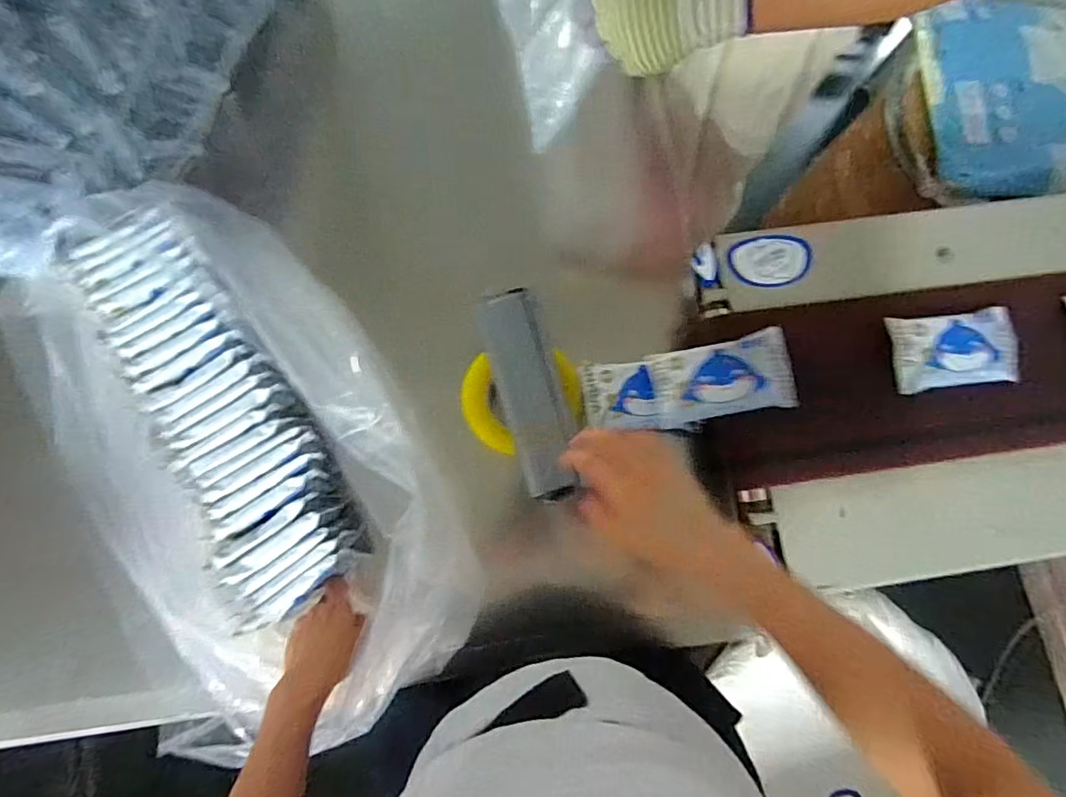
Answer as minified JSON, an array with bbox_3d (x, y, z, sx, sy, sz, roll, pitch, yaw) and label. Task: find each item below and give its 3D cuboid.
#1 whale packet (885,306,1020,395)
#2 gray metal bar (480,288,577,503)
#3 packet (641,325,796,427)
[{"bbox_3d":[0.483,-0.055,0.615,0.143,0.027,0.085,-5,83,-2],"label":"whale packet"},{"bbox_3d":[-0.001,-0.009,0.606,0.074,0.030,0.238,-14,82,-2],"label":"gray metal bar"},{"bbox_3d":[0.210,-0.023,0.600,0.144,0.020,0.085,-10,81,12],"label":"packet"}]

